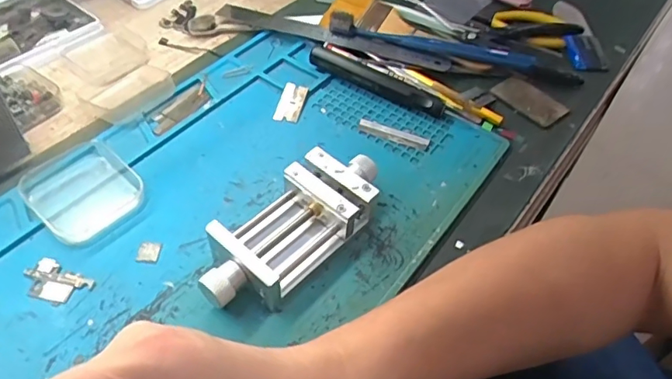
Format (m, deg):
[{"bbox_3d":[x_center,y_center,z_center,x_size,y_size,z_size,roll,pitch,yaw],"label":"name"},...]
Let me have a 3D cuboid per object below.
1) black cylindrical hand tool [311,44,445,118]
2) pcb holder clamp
[{"bbox_3d":[0.033,-0.091,0.443,0.123,0.018,0.019,25,52,16],"label":"black cylindrical hand tool"},{"bbox_3d":[-0.026,0.021,0.328,0.060,0.034,0.135,34,55,22],"label":"pcb holder clamp"}]

